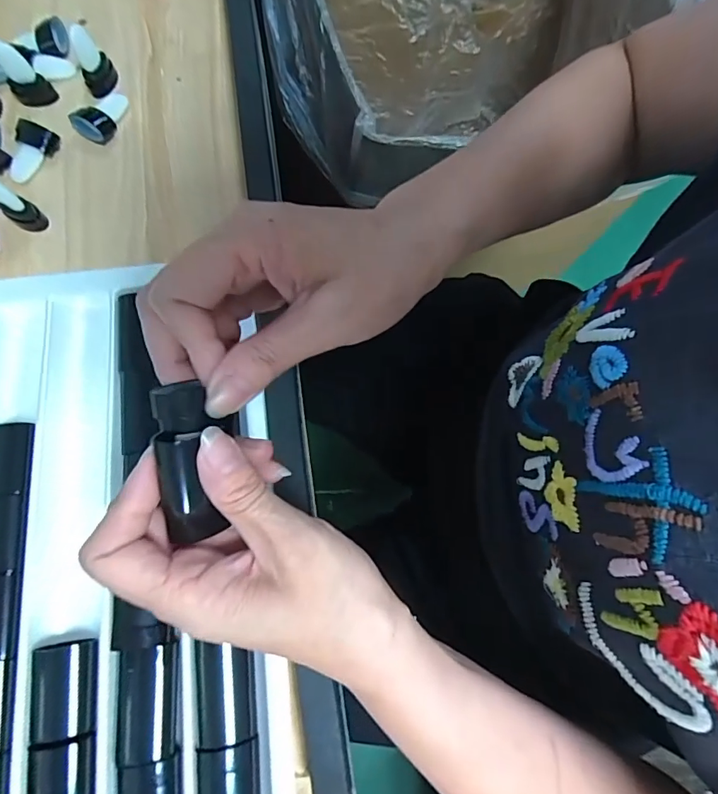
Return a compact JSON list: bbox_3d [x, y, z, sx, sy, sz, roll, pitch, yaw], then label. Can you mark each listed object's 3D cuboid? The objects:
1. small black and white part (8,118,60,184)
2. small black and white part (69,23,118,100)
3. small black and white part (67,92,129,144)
[{"bbox_3d":[-0.276,-0.204,0.375,0.034,0.017,0.047,29,75,7],"label":"small black and white part"},{"bbox_3d":[-0.224,-0.282,0.382,0.026,0.044,0.033,-24,76,-8],"label":"small black and white part"},{"bbox_3d":[-0.215,-0.240,0.386,0.031,0.018,0.051,40,76,7],"label":"small black and white part"}]

